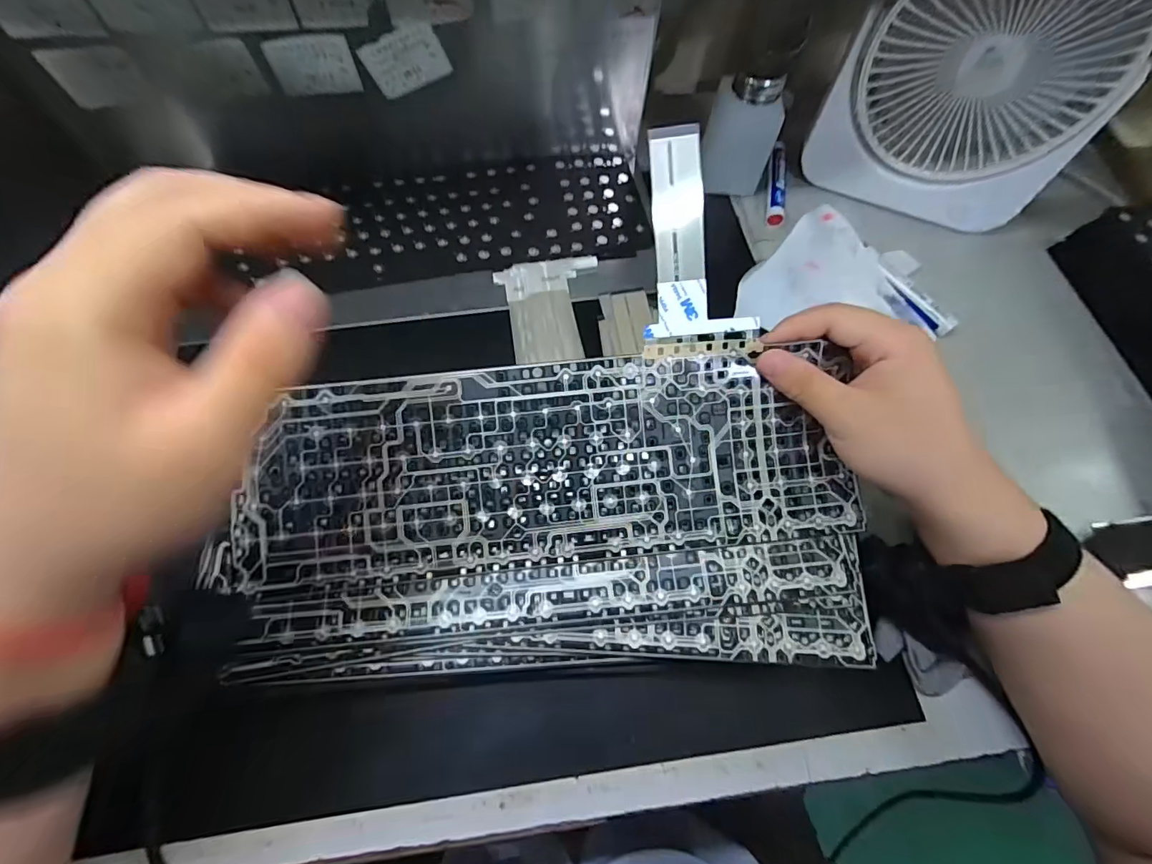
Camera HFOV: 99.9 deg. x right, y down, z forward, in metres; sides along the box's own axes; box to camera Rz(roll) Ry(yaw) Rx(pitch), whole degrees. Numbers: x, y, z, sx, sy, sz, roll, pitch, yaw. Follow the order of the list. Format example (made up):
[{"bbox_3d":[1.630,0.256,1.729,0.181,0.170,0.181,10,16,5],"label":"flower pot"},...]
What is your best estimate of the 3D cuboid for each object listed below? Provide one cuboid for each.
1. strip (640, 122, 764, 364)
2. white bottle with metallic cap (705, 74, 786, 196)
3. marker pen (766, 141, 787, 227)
[{"bbox_3d":[0.068,-0.107,0.273,0.063,0.007,0.124,-5,97,0],"label":"strip"},{"bbox_3d":[0.144,-0.262,0.421,0.051,0.083,0.048,0,66,-3],"label":"white bottle with metallic cap"},{"bbox_3d":[0.189,-0.235,0.455,0.014,0.019,0.089,10,66,2],"label":"marker pen"}]

